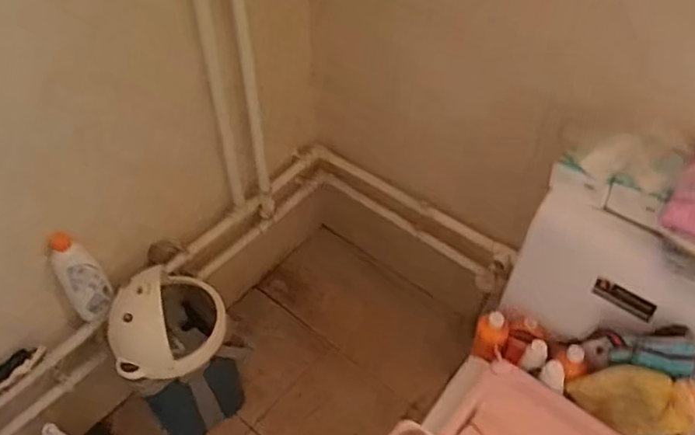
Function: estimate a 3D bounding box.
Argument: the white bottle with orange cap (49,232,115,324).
[{"bbox_3d":[-0.523,0.109,1.173,0.081,0.237,0.079,-29,54,-22],"label":"white bottle with orange cap"}]

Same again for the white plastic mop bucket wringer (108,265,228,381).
[{"bbox_3d":[-0.356,0.190,1.176,0.212,0.154,0.194,-12,49,-8],"label":"white plastic mop bucket wringer"}]

